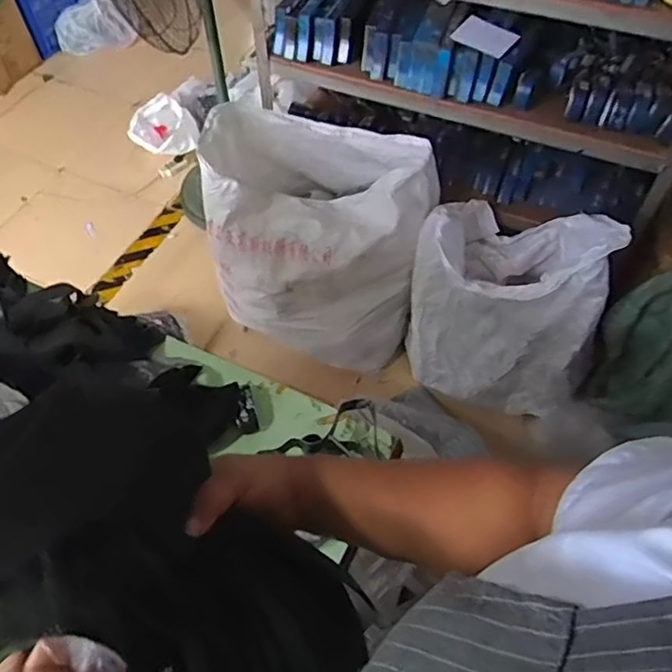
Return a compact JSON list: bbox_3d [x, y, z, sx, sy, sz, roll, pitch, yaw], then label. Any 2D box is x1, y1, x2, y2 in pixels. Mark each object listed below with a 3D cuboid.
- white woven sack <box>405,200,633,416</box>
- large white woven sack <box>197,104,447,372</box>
[{"bbox_3d":[0.472,-0.089,1.693,0.516,0.583,0.346,22,58,17],"label":"white woven sack"},{"bbox_3d":[-0.045,-0.245,1.802,0.594,0.670,0.409,14,56,12],"label":"large white woven sack"}]

